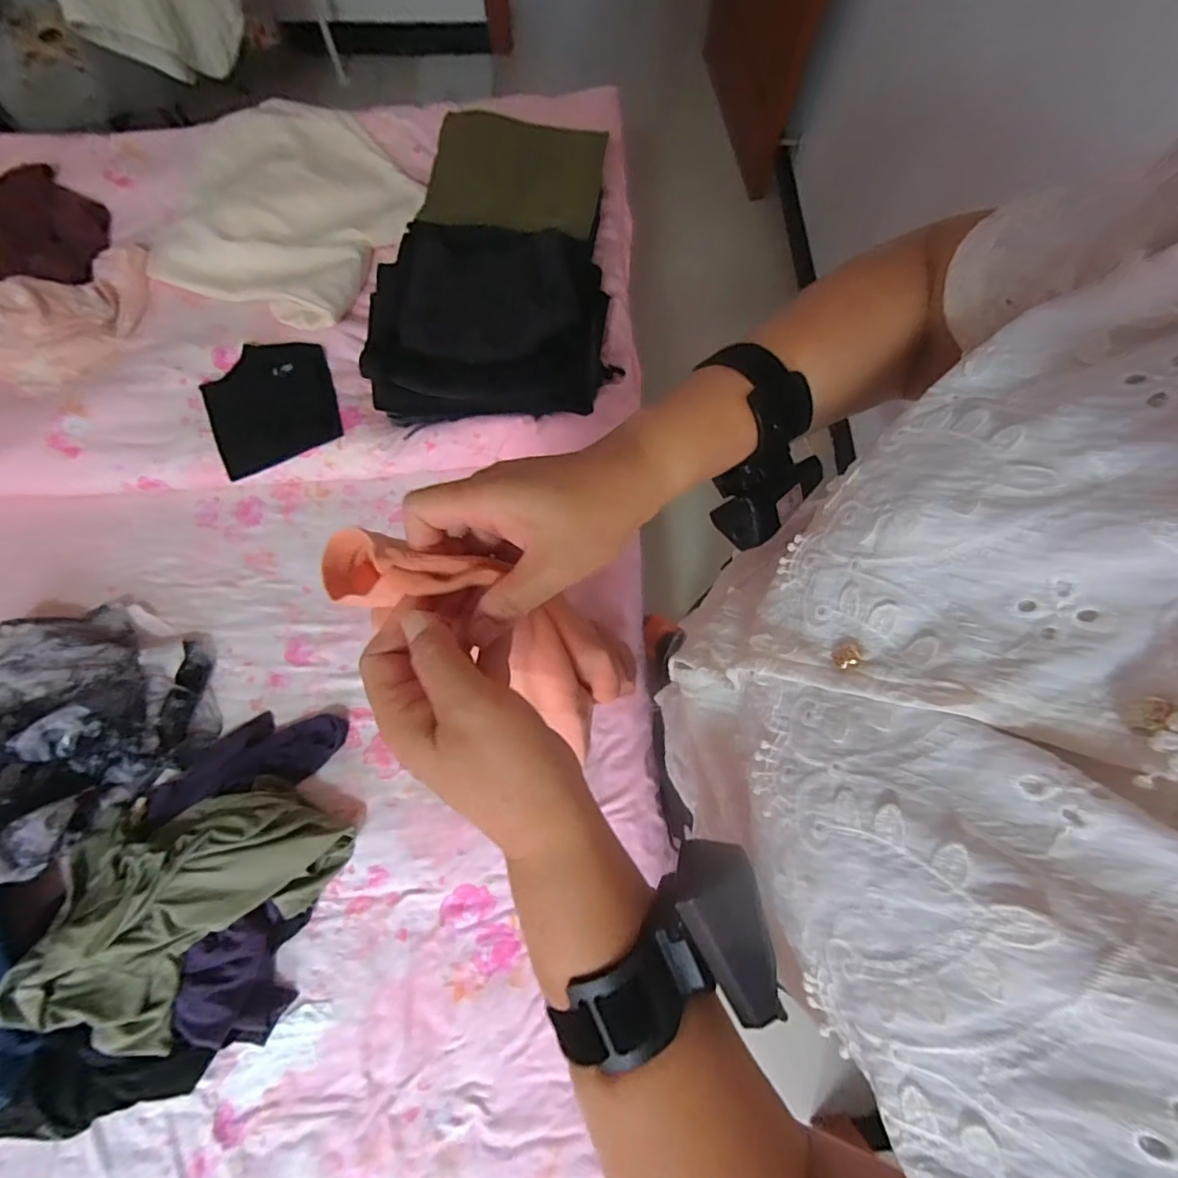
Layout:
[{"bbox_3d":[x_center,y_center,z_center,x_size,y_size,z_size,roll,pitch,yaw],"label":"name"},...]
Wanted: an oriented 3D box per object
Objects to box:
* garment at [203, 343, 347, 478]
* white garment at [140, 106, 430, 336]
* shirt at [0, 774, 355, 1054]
[{"bbox_3d":[-0.525,-0.305,0.890,0.208,0.048,0.200,-25,74,-8],"label":"garment"},{"bbox_3d":[-0.537,-0.689,0.959,0.378,0.047,0.430,22,73,6],"label":"white garment"},{"bbox_3d":[-0.491,0.390,0.664,0.363,0.102,0.271,-17,73,-6],"label":"shirt"}]

